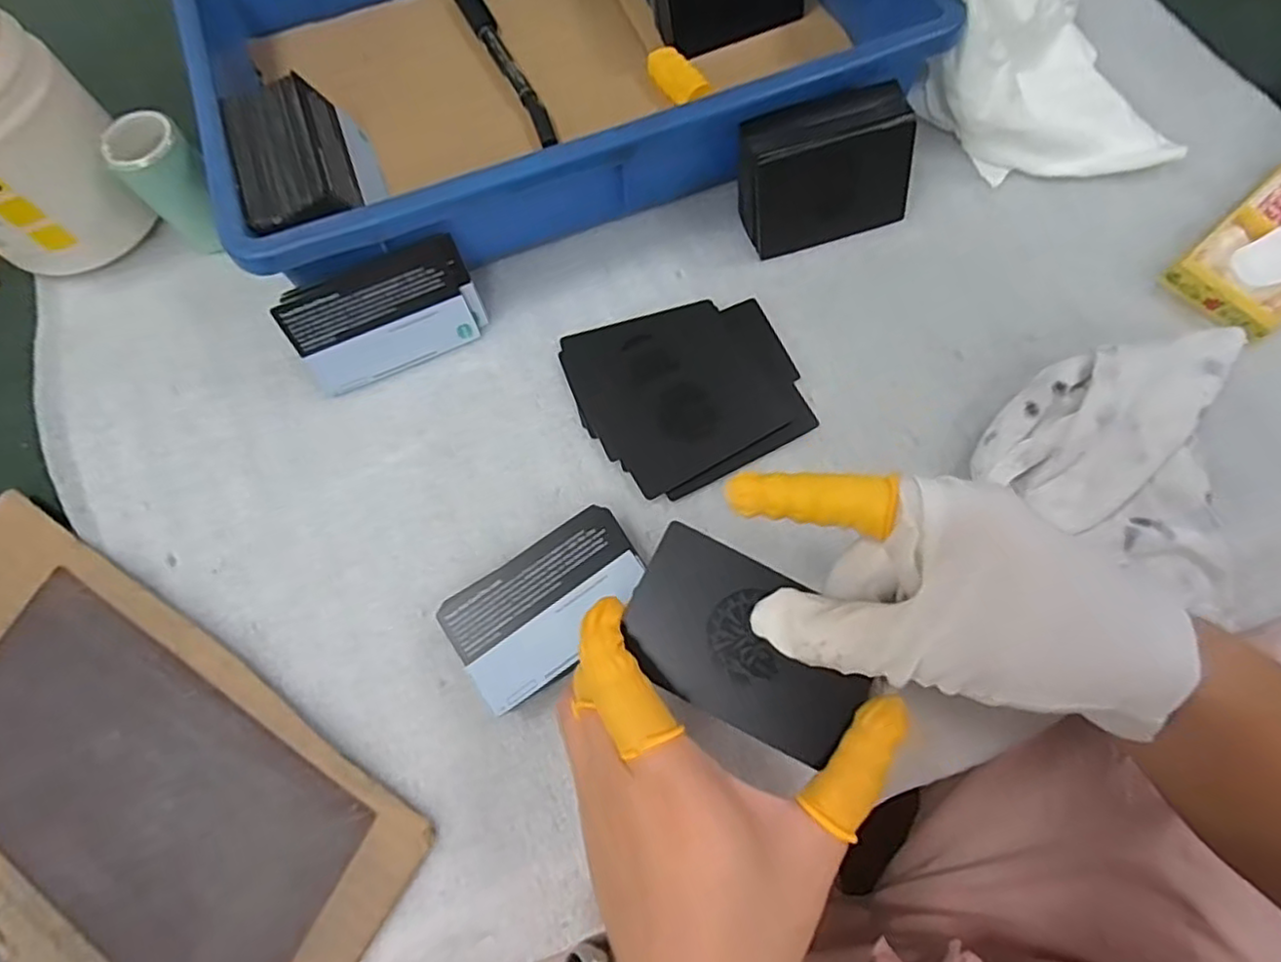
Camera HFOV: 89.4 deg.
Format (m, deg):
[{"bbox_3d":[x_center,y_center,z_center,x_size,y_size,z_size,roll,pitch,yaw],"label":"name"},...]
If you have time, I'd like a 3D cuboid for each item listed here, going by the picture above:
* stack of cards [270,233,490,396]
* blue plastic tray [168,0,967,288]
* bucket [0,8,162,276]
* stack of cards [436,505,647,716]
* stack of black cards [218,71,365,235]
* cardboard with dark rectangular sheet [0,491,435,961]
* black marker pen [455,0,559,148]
[{"bbox_3d":[-0.129,-0.084,0.328,0.091,0.055,0.009,-25,43,-6],"label":"stack of cards"},{"bbox_3d":[-0.052,-0.256,0.368,0.357,0.070,0.248,-20,72,-5],"label":"blue plastic tray"},{"bbox_3d":[-0.325,-0.174,0.333,0.087,0.102,0.090,-1,71,2],"label":"bucket"},{"bbox_3d":[-0.039,0.056,0.291,0.087,0.023,0.054,-34,73,-9],"label":"stack of cards"},{"bbox_3d":[-0.169,-0.153,0.331,0.046,0.054,0.093,-22,72,-5],"label":"stack of black cards"},{"bbox_3d":[-0.230,0.127,0.279,0.271,0.009,0.131,32,75,12],"label":"cardboard with dark rectangular sheet"},{"bbox_3d":[-0.080,-0.250,0.390,0.016,0.014,0.140,-27,72,-7],"label":"black marker pen"}]

